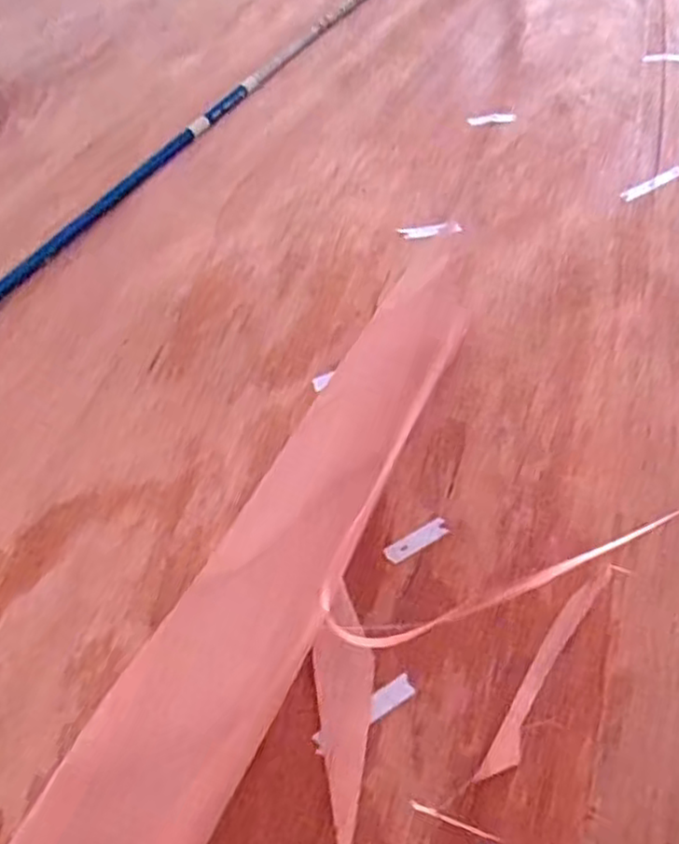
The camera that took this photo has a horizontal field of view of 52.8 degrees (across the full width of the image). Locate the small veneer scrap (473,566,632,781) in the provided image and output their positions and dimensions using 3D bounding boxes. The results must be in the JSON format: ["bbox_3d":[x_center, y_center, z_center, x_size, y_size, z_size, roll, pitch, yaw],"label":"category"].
[{"bbox_3d":[0.132,0.149,0.423,0.020,0.004,0.159,24,63,37],"label":"small veneer scrap"}]

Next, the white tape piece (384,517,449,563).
[{"bbox_3d":[0.055,0.085,0.487,0.048,0.004,0.013,-27,64,-13],"label":"white tape piece"}]

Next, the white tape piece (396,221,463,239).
[{"bbox_3d":[0.088,-0.184,0.662,0.060,0.004,0.017,-12,65,-5],"label":"white tape piece"}]

